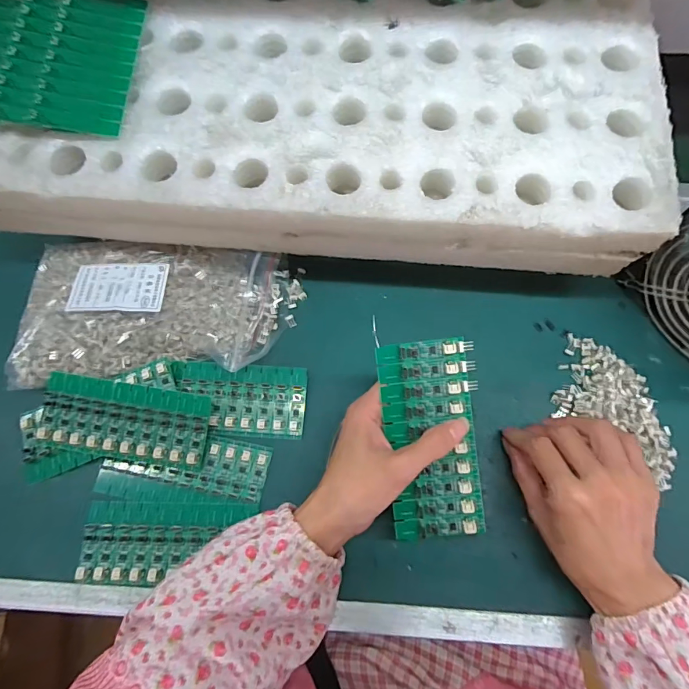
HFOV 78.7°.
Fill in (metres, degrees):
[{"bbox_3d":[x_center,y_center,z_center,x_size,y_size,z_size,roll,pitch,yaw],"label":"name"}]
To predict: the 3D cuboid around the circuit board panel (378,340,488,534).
[{"bbox_3d":[0.063,0.067,0.297,0.063,0.008,0.136,-6,90,-1],"label":"circuit board panel"}]

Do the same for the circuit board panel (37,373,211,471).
[{"bbox_3d":[-0.182,0.064,0.351,0.135,0.007,0.058,9,84,-1],"label":"circuit board panel"}]

